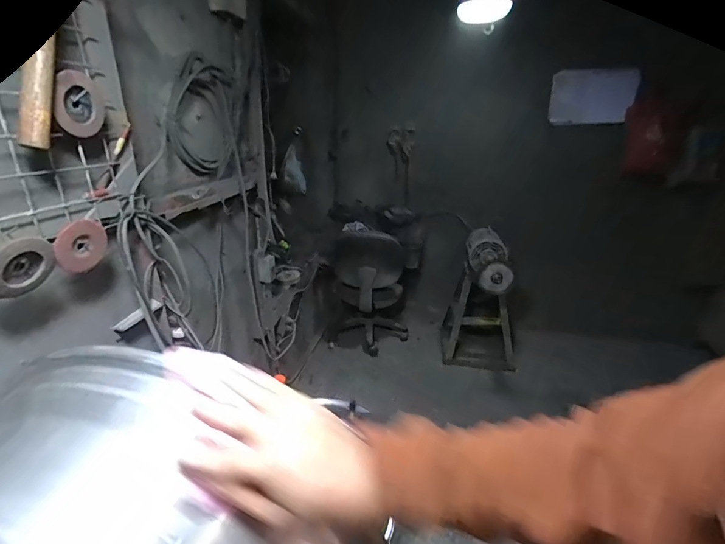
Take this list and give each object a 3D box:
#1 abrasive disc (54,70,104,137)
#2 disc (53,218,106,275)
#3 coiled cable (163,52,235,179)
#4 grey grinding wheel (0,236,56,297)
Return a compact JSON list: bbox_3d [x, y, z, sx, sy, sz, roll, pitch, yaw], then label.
[{"bbox_3d":[-0.451,-0.267,0.598,0.014,0.096,0.088,5,-3,8],"label":"abrasive disc"},{"bbox_3d":[-0.471,-0.043,0.625,0.014,0.082,0.089,10,25,18],"label":"disc"},{"bbox_3d":[-0.450,-0.445,1.073,0.030,0.320,0.249,9,-12,18],"label":"coiled cable"},{"bbox_3d":[-0.487,-0.007,0.527,0.013,0.083,0.092,25,44,11],"label":"grey grinding wheel"}]

